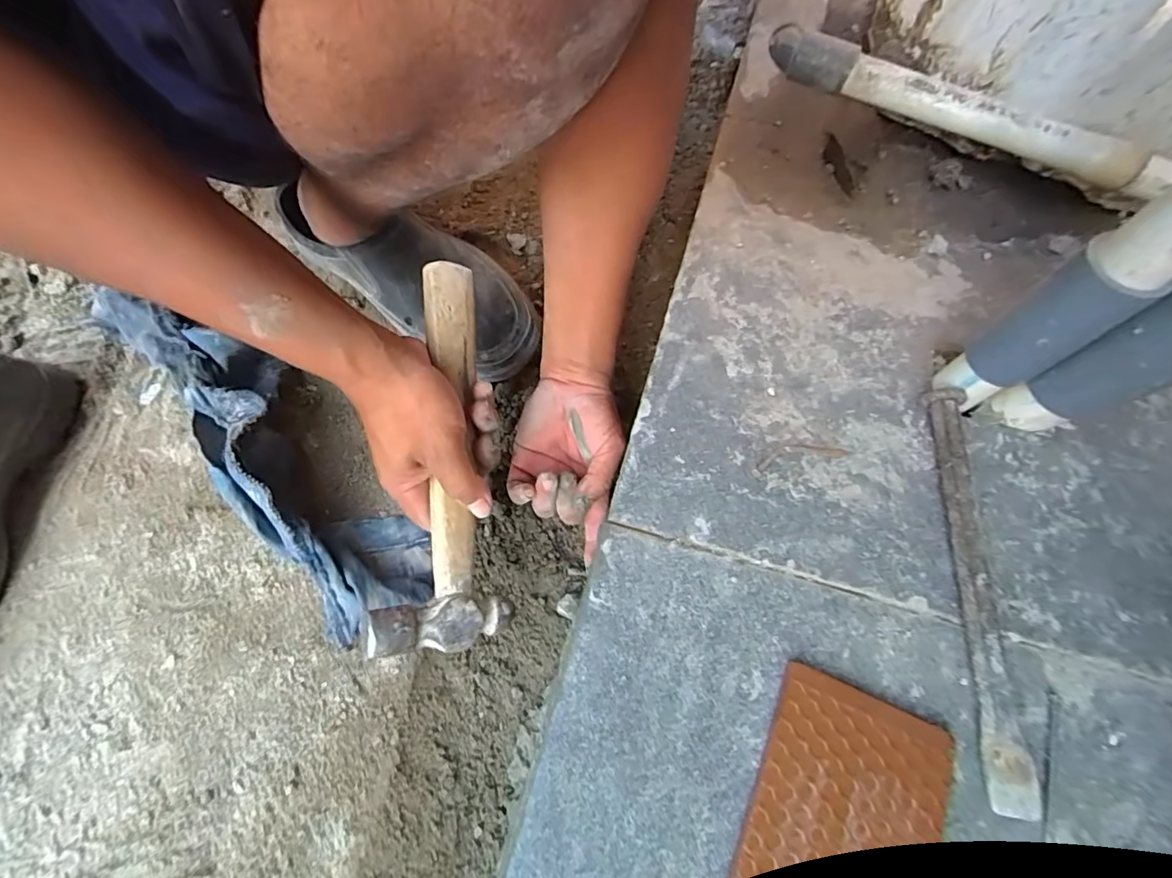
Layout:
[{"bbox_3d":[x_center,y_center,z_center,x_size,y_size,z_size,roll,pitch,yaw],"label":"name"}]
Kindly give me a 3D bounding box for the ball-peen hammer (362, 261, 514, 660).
[{"bbox_3d":[-0.098,0.010,0.334,0.076,0.051,0.251,-1,88,3],"label":"ball-peen hammer"}]

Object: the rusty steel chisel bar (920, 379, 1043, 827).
[{"bbox_3d":[0.228,0.078,0.303,0.019,0.022,0.237,6,67,1],"label":"rusty steel chisel bar"}]

